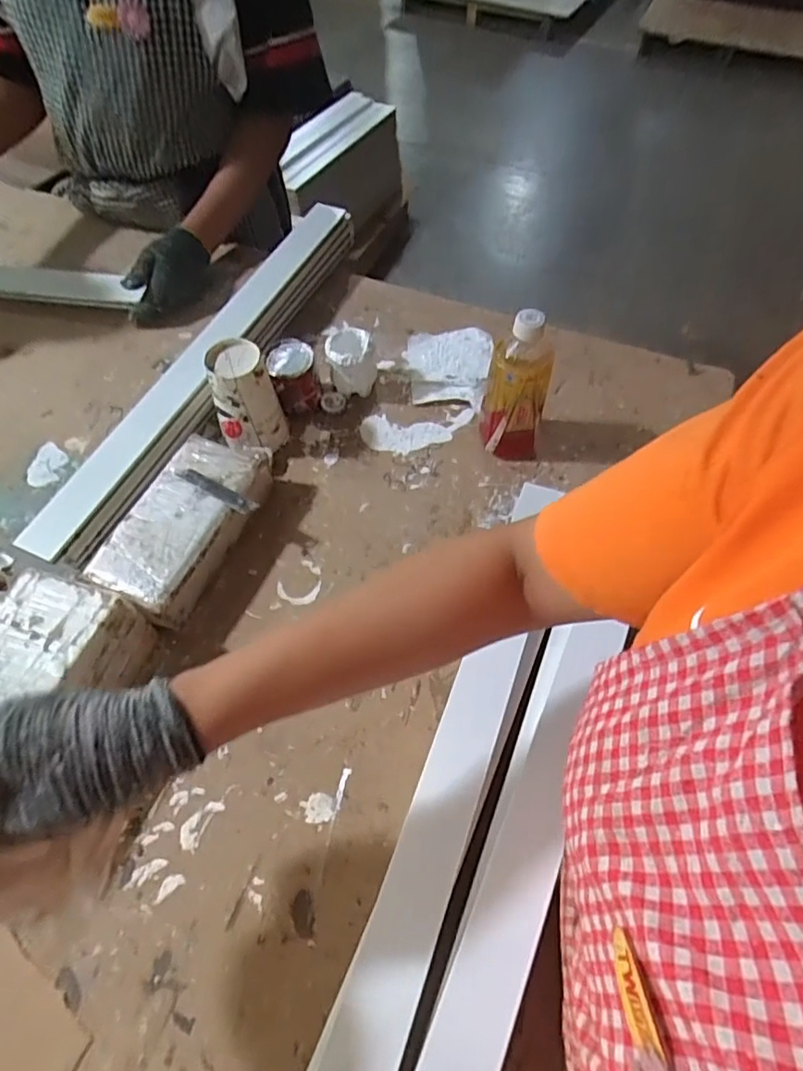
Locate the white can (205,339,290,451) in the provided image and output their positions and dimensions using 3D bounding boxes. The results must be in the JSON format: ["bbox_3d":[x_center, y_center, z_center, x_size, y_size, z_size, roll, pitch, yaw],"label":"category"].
[{"bbox_3d":[-0.182,-0.157,0.695,0.075,0.125,0.076,-1,57,1],"label":"white can"}]

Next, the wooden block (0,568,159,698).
[{"bbox_3d":[-0.317,0.118,0.536,0.115,0.099,0.140,11,58,9],"label":"wooden block"}]

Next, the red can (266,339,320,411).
[{"bbox_3d":[-0.134,-0.196,0.743,0.058,0.081,0.064,-17,58,-9],"label":"red can"}]

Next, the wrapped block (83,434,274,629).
[{"bbox_3d":[-0.225,-0.011,0.642,0.116,0.065,0.213,22,60,15],"label":"wrapped block"}]

